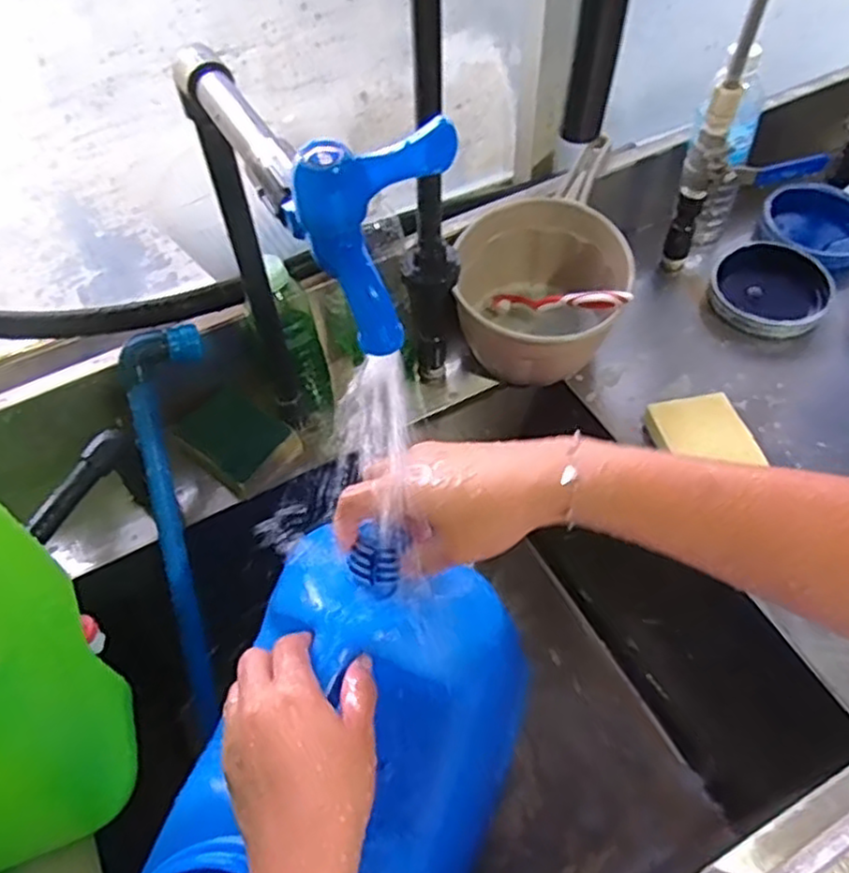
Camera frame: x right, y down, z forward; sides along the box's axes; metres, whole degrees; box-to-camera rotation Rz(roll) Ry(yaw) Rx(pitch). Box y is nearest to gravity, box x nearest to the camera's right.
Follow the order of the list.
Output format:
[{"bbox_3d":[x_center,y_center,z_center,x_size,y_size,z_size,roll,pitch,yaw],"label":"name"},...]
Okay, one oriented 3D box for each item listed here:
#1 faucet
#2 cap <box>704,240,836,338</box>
[{"bbox_3d":[-0.059,-0.142,0.342,0.068,0.077,0.213,-24,56,-14],"label":"faucet"},{"bbox_3d":[0.369,-0.158,0.761,0.118,0.035,0.120,-1,53,2],"label":"cap"}]

